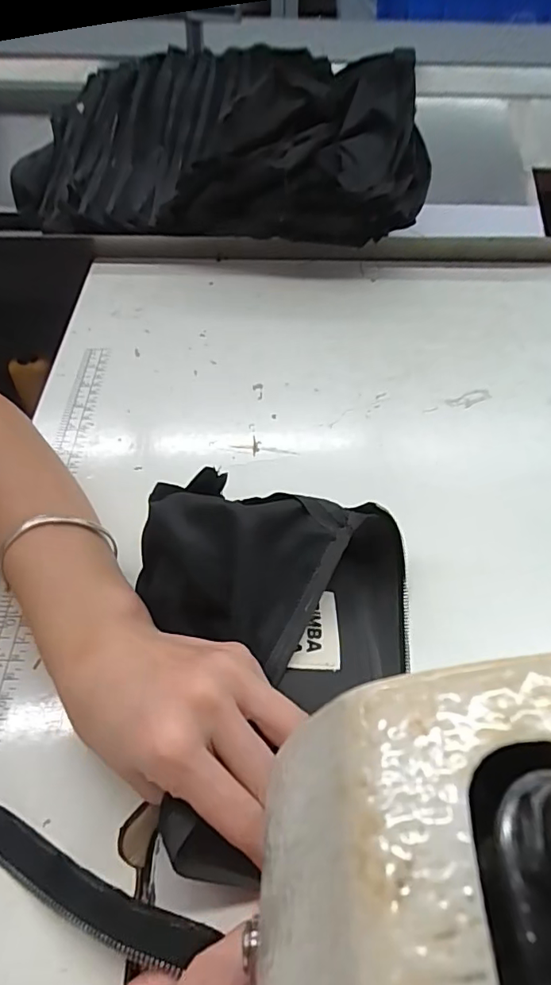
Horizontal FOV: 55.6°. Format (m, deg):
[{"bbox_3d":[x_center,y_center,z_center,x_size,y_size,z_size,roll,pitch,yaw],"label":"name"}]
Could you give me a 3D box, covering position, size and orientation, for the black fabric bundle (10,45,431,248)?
[{"bbox_3d":[-0.076,-0.376,0.571,0.467,0.100,0.305,4,56,14],"label":"black fabric bundle"}]

